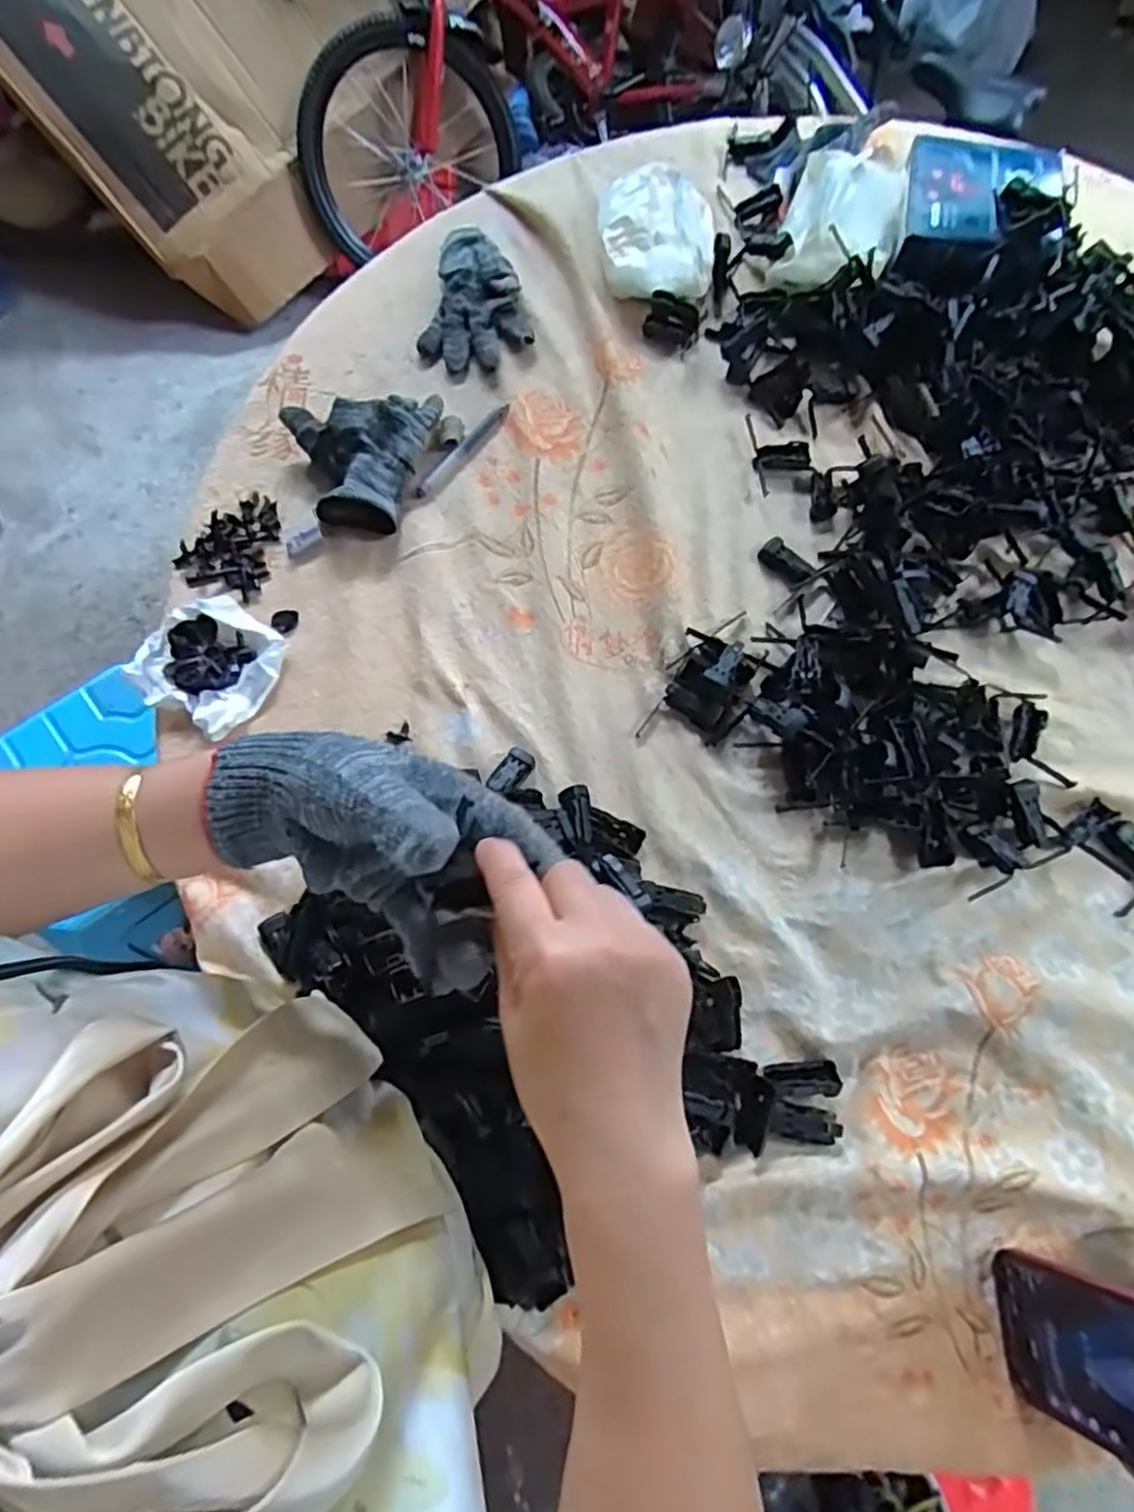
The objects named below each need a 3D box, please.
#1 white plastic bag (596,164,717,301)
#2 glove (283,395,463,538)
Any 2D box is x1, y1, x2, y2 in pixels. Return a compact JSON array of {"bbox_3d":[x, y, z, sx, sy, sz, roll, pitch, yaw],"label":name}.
[{"bbox_3d":[0.087,-0.503,0.708,0.113,0.045,0.149,3,70,0],"label":"white plastic bag"},{"bbox_3d":[-0.160,-0.245,0.621,0.136,0.039,0.119,-10,71,-4],"label":"glove"}]

